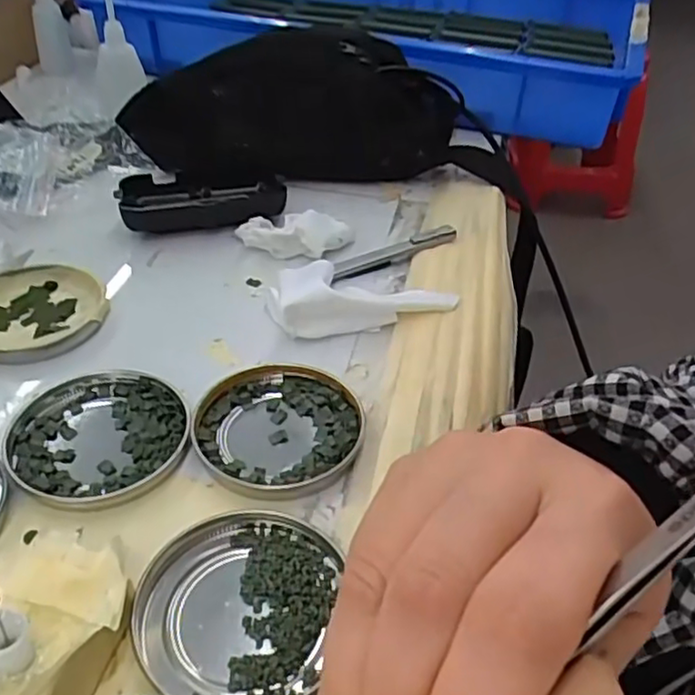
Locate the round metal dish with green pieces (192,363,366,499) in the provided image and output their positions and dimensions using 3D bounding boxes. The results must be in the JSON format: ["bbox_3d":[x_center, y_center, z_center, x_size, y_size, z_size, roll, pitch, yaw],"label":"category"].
[{"bbox_3d":[-0.032,0.037,0.319,0.076,0.008,0.075,2,39,-1],"label":"round metal dish with green pieces"}]

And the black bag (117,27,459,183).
[{"bbox_3d":[-0.042,-0.189,0.521,0.238,0.100,0.097,-11,41,-16],"label":"black bag"}]

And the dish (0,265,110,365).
[{"bbox_3d":[-0.178,-0.020,0.376,0.076,0.011,0.076,-31,50,-34],"label":"dish"}]

